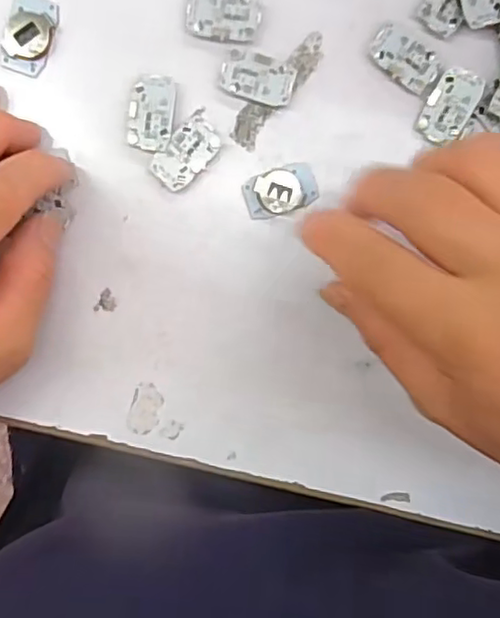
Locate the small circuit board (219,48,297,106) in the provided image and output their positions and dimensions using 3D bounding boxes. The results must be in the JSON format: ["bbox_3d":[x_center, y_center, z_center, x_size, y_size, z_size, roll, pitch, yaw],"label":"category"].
[{"bbox_3d":[0.003,-0.095,0.257,0.029,0.005,0.019,15,95,-3],"label":"small circuit board"}]

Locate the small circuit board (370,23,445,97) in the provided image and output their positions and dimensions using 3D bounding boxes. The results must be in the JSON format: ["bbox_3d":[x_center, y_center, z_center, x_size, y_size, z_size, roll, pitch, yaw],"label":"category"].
[{"bbox_3d":[0.064,-0.104,0.255,0.030,0.004,0.019,33,94,-5],"label":"small circuit board"}]

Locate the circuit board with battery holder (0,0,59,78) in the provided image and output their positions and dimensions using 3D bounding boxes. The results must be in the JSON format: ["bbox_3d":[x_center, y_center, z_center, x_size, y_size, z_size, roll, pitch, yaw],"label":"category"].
[{"bbox_3d":[-0.089,-0.111,0.251,0.018,0.005,0.030,17,95,-3],"label":"circuit board with battery holder"}]

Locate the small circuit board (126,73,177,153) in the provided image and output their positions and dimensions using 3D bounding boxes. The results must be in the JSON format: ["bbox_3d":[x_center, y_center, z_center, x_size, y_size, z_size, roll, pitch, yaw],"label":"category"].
[{"bbox_3d":[-0.040,-0.081,0.256,0.018,0.004,0.031,8,96,-2],"label":"small circuit board"}]

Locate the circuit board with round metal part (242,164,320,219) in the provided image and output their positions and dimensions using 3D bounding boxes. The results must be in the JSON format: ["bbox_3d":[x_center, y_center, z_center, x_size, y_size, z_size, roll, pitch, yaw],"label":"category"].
[{"bbox_3d":[0.013,-0.050,0.261,0.031,0.005,0.017,-16,96,0],"label":"circuit board with round metal part"}]

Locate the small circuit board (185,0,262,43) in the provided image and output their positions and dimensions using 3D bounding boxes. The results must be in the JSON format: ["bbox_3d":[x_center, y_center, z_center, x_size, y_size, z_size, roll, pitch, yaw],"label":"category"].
[{"bbox_3d":[-0.011,-0.118,0.253,0.029,0.005,0.018,9,96,-3],"label":"small circuit board"}]

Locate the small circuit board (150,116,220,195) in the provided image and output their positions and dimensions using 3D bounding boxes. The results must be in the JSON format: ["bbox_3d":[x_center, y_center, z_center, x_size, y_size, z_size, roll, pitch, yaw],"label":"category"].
[{"bbox_3d":[-0.026,-0.064,0.259,0.018,0.005,0.030,42,93,-5],"label":"small circuit board"}]

